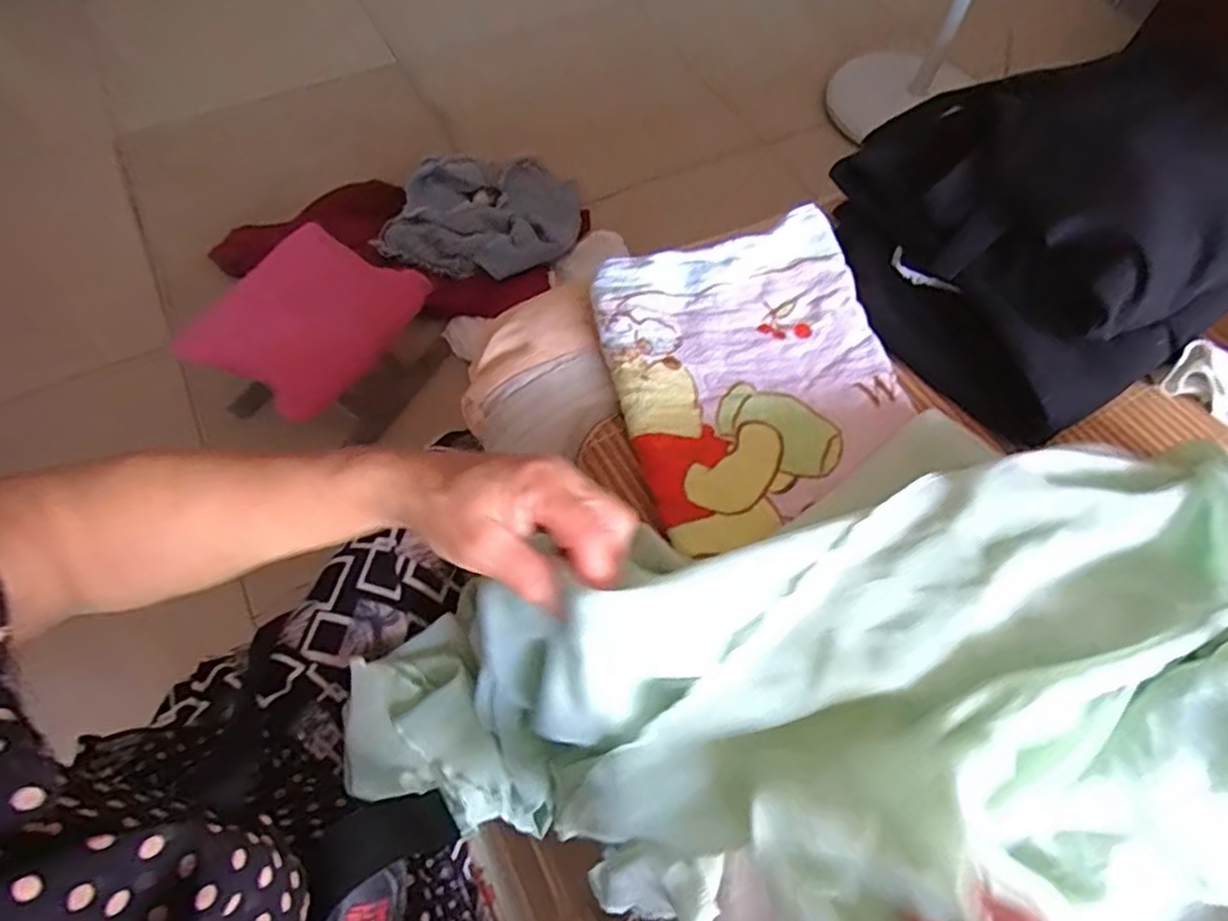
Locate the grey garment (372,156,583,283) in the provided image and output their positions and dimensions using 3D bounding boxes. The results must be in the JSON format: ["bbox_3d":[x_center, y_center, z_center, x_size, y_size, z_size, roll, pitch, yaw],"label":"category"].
[{"bbox_3d":[-0.223,-0.447,1.150,0.301,0.077,0.300,8,63,3],"label":"grey garment"}]

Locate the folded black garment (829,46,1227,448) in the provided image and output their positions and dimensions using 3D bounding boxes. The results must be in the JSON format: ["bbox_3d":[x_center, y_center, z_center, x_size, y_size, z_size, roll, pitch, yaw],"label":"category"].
[{"bbox_3d":[0.337,-0.172,0.491,0.264,0.147,0.276,-13,63,-8],"label":"folded black garment"}]

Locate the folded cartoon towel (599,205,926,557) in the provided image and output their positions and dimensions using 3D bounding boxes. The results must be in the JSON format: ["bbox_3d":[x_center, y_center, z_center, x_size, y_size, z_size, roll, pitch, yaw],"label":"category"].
[{"bbox_3d":[0.100,-0.068,0.460,0.193,0.027,0.232,-14,64,-8],"label":"folded cartoon towel"}]

